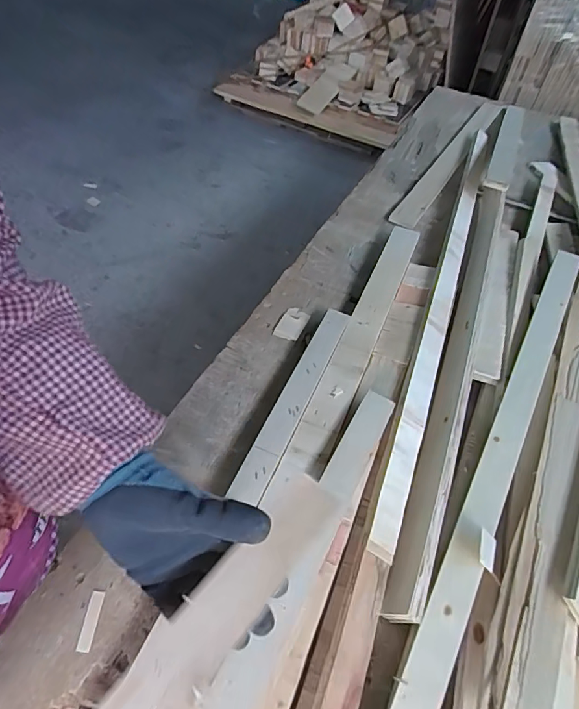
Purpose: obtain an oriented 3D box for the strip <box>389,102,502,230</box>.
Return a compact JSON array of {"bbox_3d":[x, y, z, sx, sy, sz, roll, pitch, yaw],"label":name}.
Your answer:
[{"bbox_3d":[0.424,-0.516,1.171,0.062,0.015,0.800,27,52,17],"label":"strip"}]

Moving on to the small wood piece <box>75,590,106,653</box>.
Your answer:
[{"bbox_3d":[-0.195,0.262,0.448,0.013,0.004,0.052,5,49,-1],"label":"small wood piece"}]

